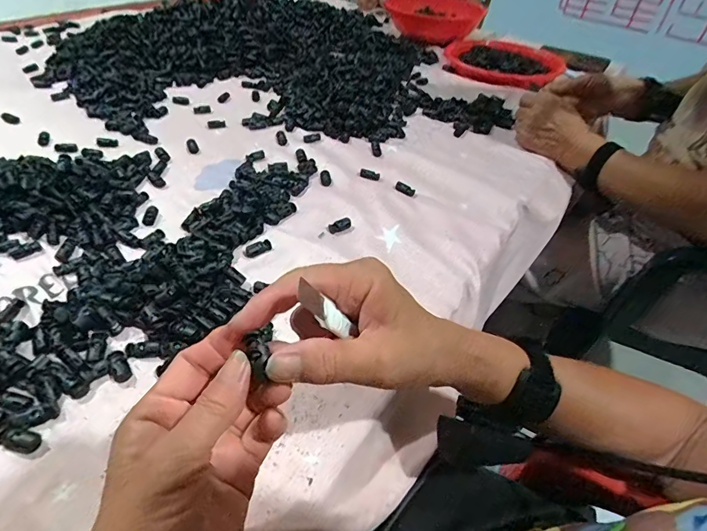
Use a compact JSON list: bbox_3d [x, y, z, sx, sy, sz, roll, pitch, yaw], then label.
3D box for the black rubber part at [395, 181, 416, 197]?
[{"bbox_3d":[0.070,-0.104,0.576,0.029,0.008,0.012,34,52,24],"label":"black rubber part"}]

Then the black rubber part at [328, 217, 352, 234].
[{"bbox_3d":[-0.016,-0.048,0.505,0.031,0.007,0.014,-26,52,-28],"label":"black rubber part"}]

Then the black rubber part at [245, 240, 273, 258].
[{"bbox_3d":[-0.104,-0.019,0.463,0.030,0.006,0.014,-21,50,-25],"label":"black rubber part"}]

